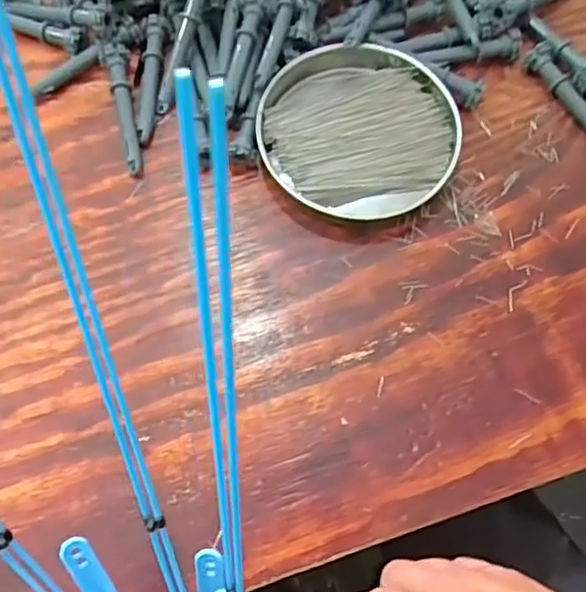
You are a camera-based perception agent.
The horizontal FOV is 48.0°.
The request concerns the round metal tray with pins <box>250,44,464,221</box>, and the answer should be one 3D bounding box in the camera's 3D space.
[{"bbox_3d":[0.044,-0.115,0.448,0.130,0.023,0.124,0,69,-1],"label":"round metal tray with pins"}]

